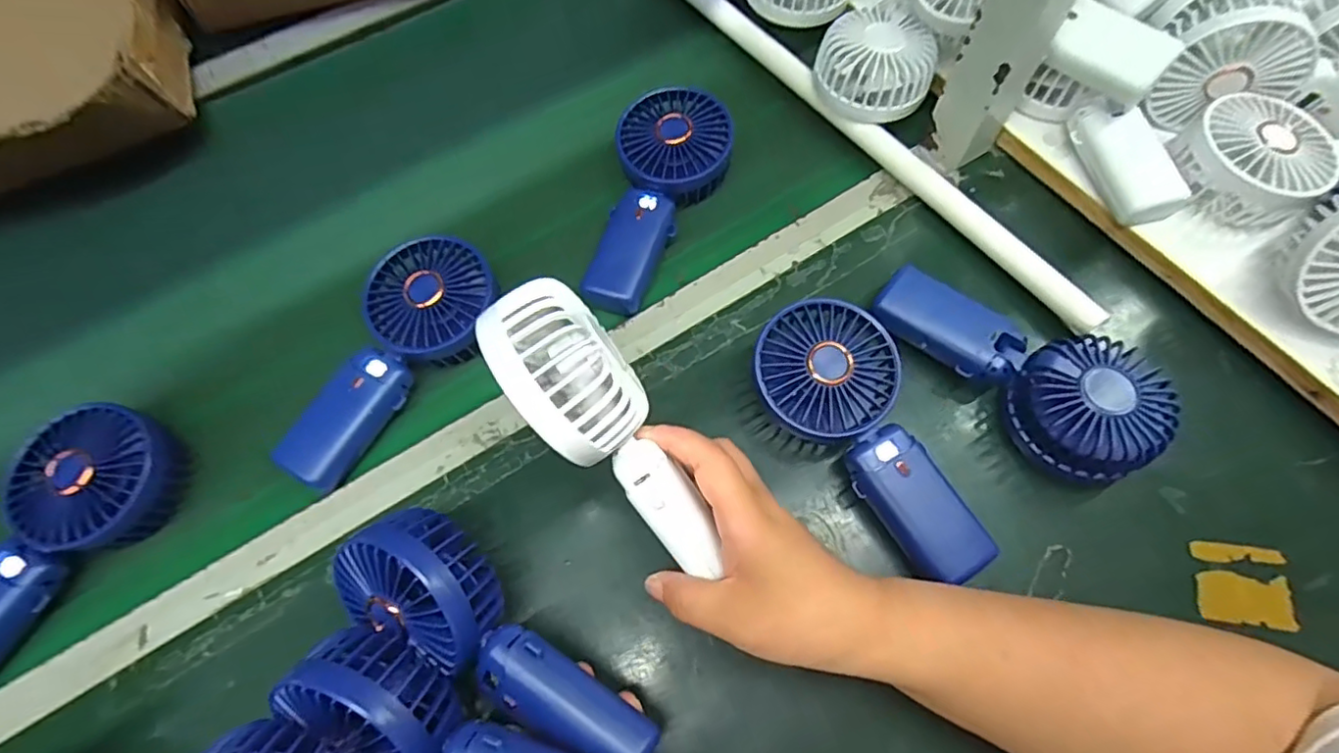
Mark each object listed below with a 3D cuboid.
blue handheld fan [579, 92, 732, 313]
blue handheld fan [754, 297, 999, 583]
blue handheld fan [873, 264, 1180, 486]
[{"bbox_3d":[-0.006,-0.130,0.467,0.083,0.045,0.177,12,67,6],"label":"blue handheld fan"},{"bbox_3d":[0.129,0.033,0.384,0.089,0.052,0.181,-39,71,-15],"label":"blue handheld fan"},{"bbox_3d":[0.223,-0.014,0.401,0.085,0.048,0.179,-39,71,-15],"label":"blue handheld fan"}]

